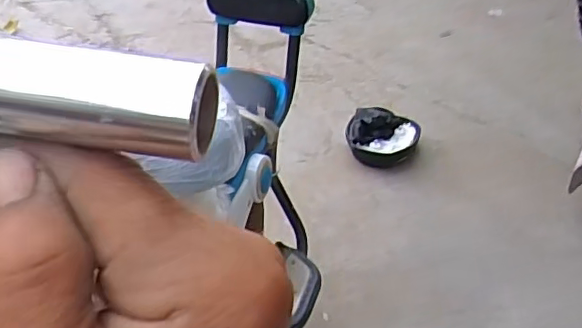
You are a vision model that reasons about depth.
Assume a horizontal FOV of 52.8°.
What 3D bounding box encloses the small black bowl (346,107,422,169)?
[{"bbox_3d":[0.290,-0.085,1.845,0.223,0.107,0.182,9,34,6],"label":"small black bowl"}]

